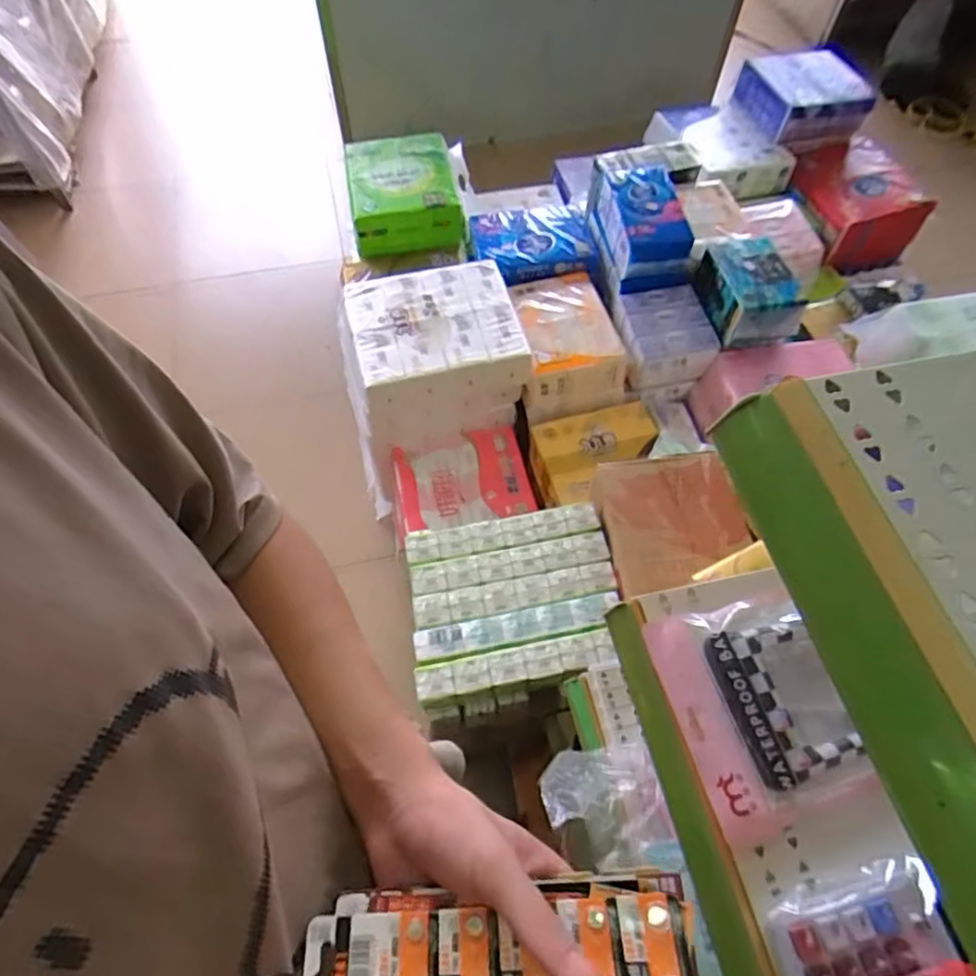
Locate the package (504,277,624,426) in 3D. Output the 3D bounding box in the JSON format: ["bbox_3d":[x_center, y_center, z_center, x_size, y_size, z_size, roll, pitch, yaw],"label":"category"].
[{"bbox_3d":[0.176,-0.352,1.406,0.210,0.138,0.318,-7,60,-4],"label":"package"}]

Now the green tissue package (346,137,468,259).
[{"bbox_3d":[-0.241,-0.818,1.689,0.280,0.179,0.350,-12,61,-7],"label":"green tissue package"}]

